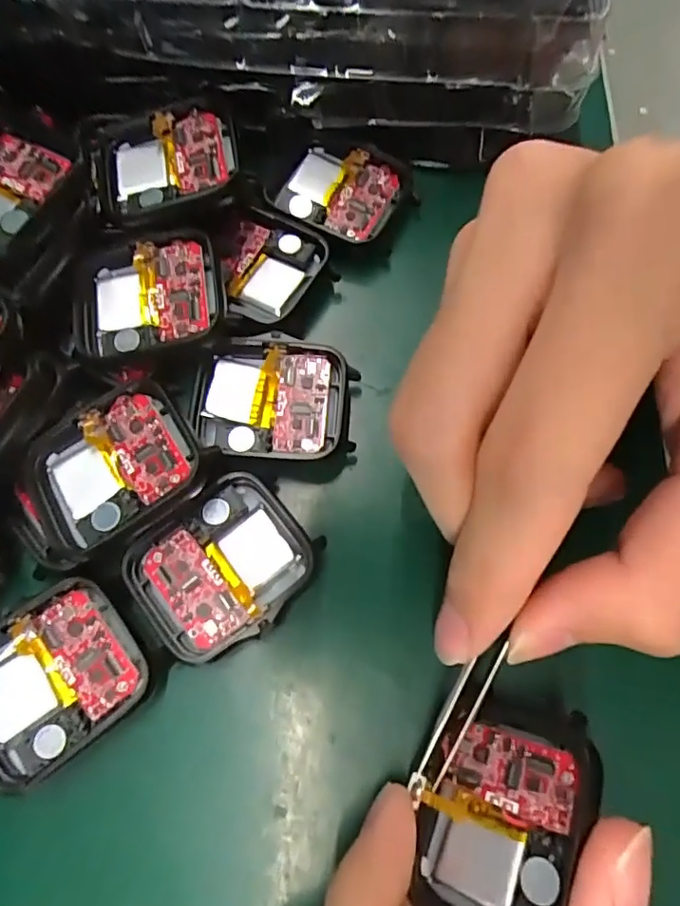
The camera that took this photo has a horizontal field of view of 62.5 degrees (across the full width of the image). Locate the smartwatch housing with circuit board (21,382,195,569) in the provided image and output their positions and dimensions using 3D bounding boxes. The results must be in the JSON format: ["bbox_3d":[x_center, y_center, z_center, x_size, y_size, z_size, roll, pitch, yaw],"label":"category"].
[{"bbox_3d":[-0.060,0.005,0.148,0.045,0.011,0.038,-24,71,-6],"label":"smartwatch housing with circuit board"}]

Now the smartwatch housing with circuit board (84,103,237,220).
[{"bbox_3d":[-0.053,-0.089,0.168,0.043,0.008,0.041,-10,70,-2],"label":"smartwatch housing with circuit board"}]

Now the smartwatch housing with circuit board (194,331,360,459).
[{"bbox_3d":[-0.018,-0.016,0.159,0.042,0.008,0.036,6,71,4],"label":"smartwatch housing with circuit board"}]

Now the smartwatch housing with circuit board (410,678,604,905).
[{"bbox_3d":[0.034,0.077,0.120,0.039,0.012,0.046,-5,47,46],"label":"smartwatch housing with circuit board"}]

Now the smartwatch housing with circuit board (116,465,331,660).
[{"bbox_3d":[-0.031,0.028,0.144,0.043,0.006,0.038,-38,74,-11],"label":"smartwatch housing with circuit board"}]

